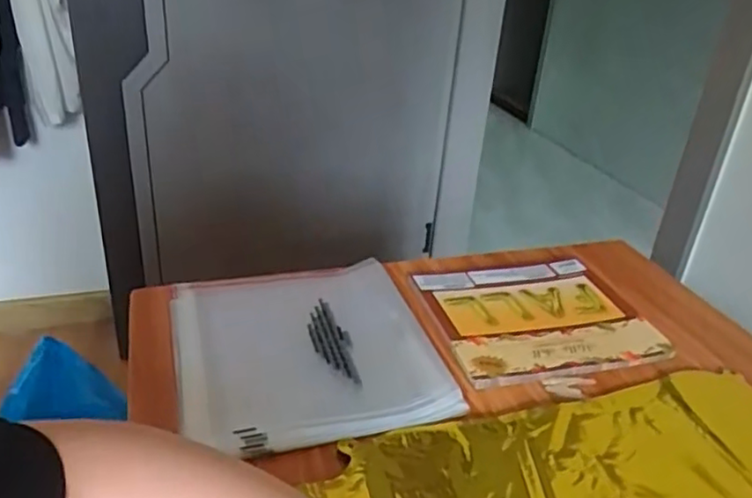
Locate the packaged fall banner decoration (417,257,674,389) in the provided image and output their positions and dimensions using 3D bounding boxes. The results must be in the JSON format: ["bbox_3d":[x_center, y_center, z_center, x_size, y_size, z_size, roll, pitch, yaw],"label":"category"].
[{"bbox_3d":[0.145,0.060,0.593,0.187,0.010,0.164,-5,30,-15],"label":"packaged fall banner decoration"}]

